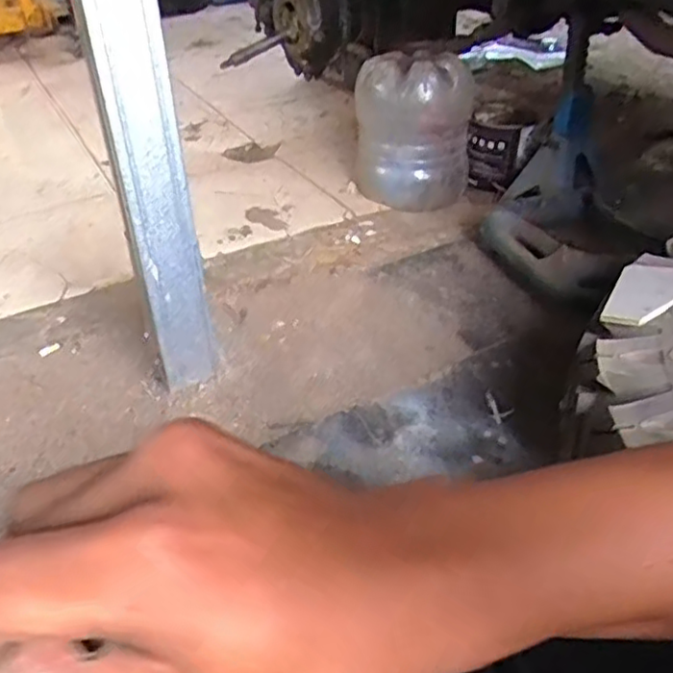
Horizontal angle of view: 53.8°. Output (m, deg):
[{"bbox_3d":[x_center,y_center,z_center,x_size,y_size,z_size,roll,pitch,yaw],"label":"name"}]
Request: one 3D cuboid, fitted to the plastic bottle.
[{"bbox_3d":[0.161,-0.426,1.407,0.241,0.310,0.217,1,39,5],"label":"plastic bottle"}]

